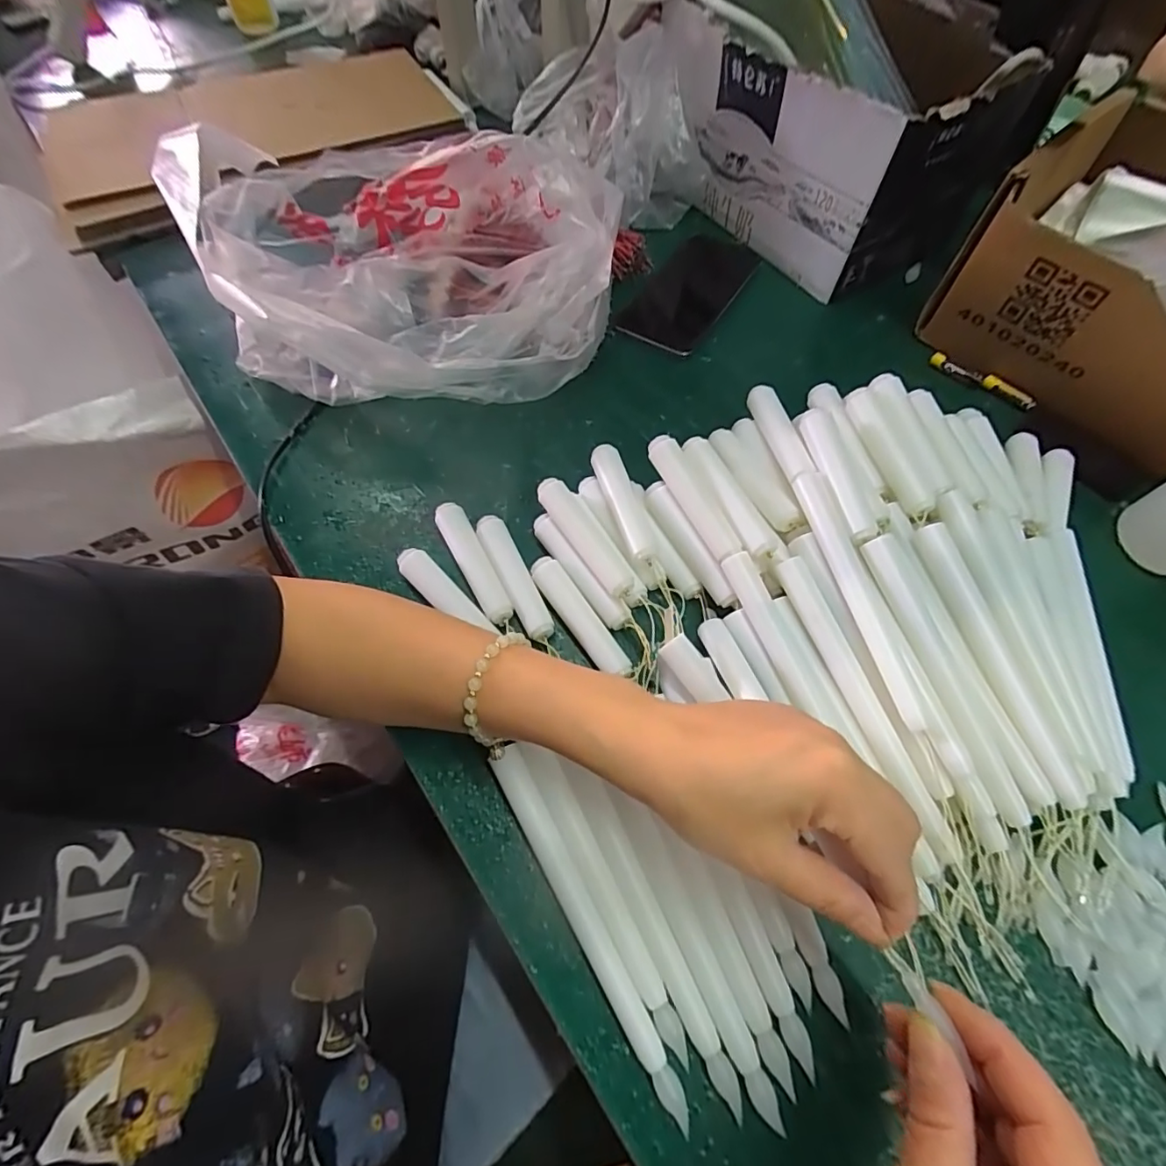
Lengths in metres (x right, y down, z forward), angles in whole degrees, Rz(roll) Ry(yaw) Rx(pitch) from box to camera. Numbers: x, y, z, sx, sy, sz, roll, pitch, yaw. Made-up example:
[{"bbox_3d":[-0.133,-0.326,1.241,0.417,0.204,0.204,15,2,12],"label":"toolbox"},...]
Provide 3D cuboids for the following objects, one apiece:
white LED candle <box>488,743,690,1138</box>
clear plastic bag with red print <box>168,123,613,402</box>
[{"bbox_3d":[-0.001,0.159,0.259,0.016,0.014,0.168,-26,65,-14],"label":"white LED candle"},{"bbox_3d":[-0.145,-0.233,0.429,0.329,0.121,0.208,7,61,3],"label":"clear plastic bag with red print"}]

